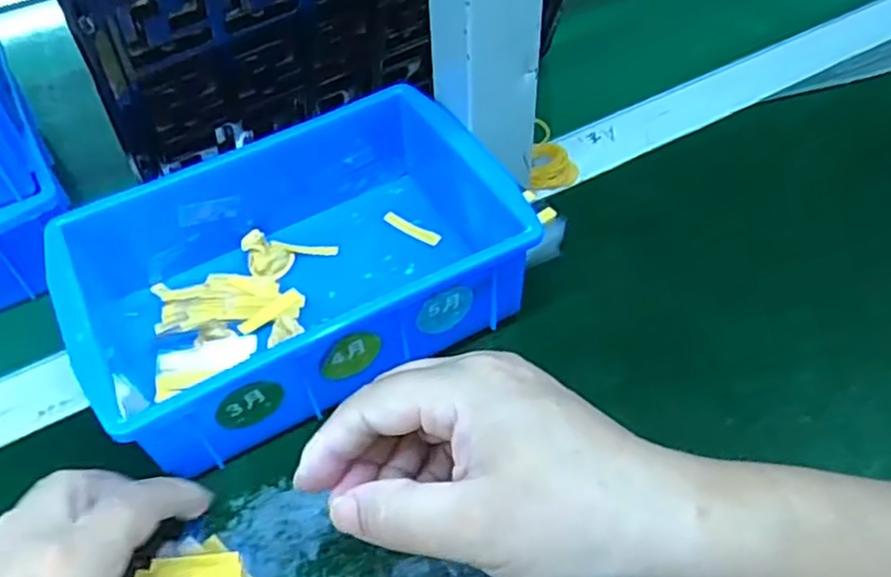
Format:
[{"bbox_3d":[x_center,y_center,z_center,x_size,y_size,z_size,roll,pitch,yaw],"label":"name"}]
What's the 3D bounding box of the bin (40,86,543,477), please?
[{"bbox_3d":[-0.073,-0.008,0.355,0.198,0.071,0.138,-25,53,-18],"label":"bin"}]

